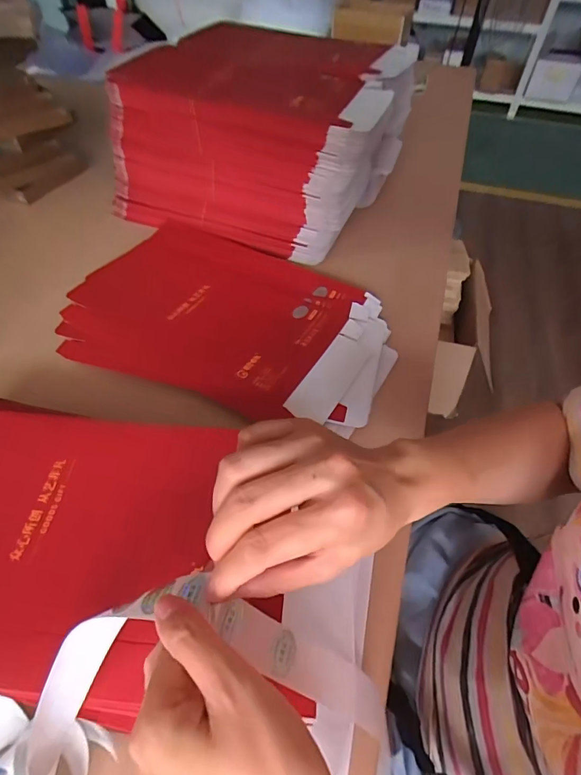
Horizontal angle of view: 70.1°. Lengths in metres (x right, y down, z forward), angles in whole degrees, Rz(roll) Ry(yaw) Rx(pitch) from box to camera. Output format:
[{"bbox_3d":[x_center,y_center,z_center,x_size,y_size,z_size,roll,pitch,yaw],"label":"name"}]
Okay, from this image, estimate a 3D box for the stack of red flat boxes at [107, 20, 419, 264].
[{"bbox_3d":[-0.065,-0.384,0.626,0.414,0.160,0.298,12,51,8],"label":"stack of red flat boxes"}]

